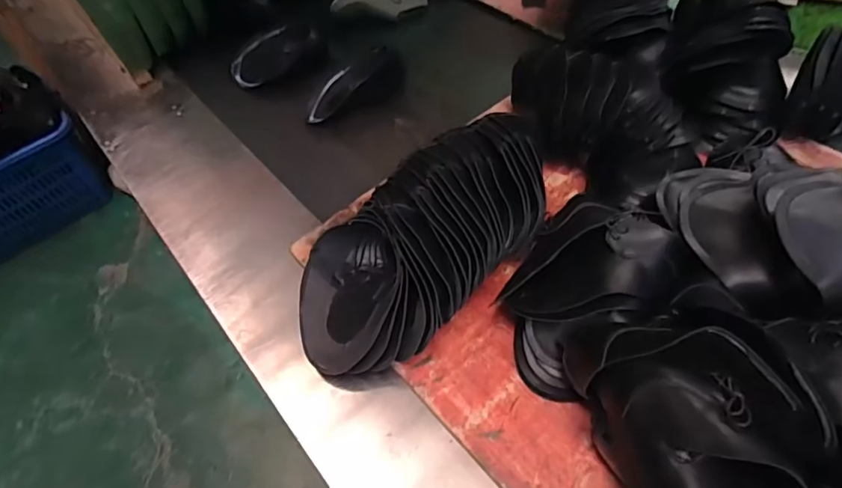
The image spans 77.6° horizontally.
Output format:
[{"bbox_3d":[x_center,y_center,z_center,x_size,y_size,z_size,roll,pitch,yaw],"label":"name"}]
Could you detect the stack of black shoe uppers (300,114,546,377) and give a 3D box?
[{"bbox_3d":[0.020,-0.015,0.796,0.493,0.159,0.238,-36,57,-17],"label":"stack of black shoe uppers"}]

